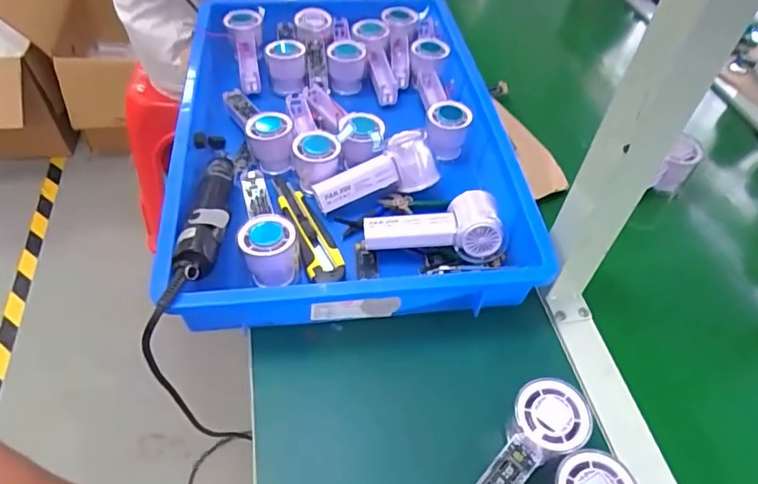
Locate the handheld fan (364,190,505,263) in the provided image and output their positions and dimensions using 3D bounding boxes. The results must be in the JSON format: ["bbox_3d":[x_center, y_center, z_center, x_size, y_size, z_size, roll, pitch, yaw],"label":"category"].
[{"bbox_3d":[0.055,-0.019,0.550,0.140,0.052,0.062,4,49,-2],"label":"handheld fan"}]

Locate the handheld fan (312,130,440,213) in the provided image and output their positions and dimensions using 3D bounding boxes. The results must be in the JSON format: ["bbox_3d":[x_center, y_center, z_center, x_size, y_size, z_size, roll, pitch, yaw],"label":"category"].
[{"bbox_3d":[-0.005,-0.079,0.597,0.143,0.056,0.055,-21,54,-7],"label":"handheld fan"}]

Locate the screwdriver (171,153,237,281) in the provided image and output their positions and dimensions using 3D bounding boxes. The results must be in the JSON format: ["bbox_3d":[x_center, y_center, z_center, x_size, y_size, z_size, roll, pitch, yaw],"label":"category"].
[{"bbox_3d":[-0.168,-0.036,0.536,0.038,0.032,0.208,-1,35,-7],"label":"screwdriver"}]

